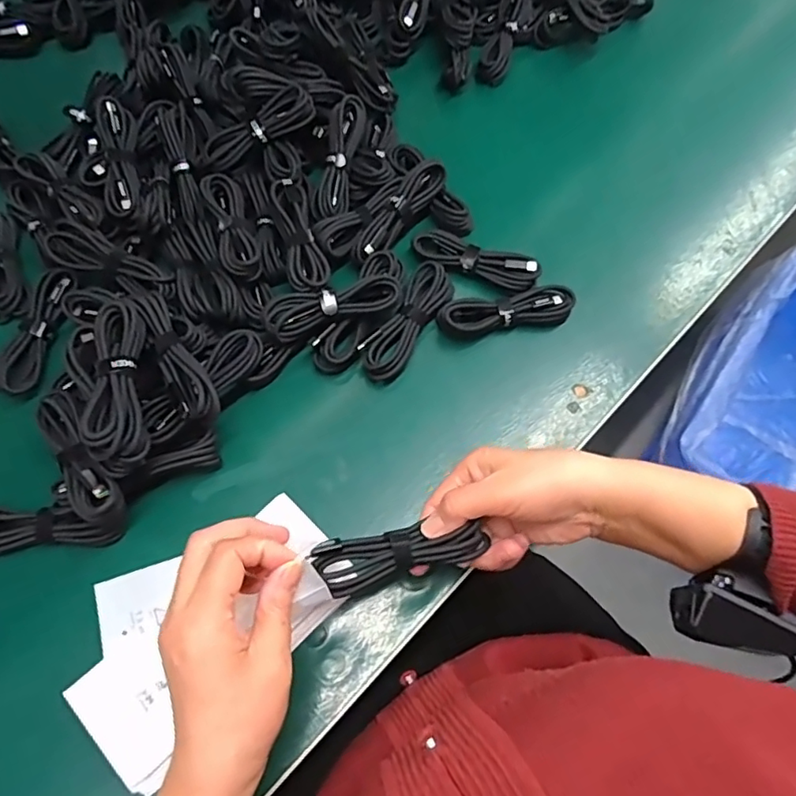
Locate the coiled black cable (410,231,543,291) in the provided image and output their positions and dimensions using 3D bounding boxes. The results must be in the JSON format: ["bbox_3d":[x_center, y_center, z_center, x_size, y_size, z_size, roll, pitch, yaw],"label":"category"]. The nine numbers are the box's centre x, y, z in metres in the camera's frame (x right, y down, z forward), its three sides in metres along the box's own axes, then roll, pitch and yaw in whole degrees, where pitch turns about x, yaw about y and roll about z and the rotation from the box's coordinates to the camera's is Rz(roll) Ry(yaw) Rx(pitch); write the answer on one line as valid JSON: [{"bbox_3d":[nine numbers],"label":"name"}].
[{"bbox_3d":[0.067,-0.119,0.475,0.107,0.012,0.027,19,67,7],"label":"coiled black cable"}]

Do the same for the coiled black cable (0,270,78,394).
[{"bbox_3d":[-0.285,-0.055,0.439,0.028,0.014,0.108,7,66,2],"label":"coiled black cable"}]

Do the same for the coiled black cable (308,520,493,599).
[{"bbox_3d":[0.002,0.096,0.339,0.105,0.020,0.032,-9,67,-2],"label":"coiled black cable"}]

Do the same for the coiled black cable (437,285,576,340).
[{"bbox_3d":[0.090,-0.071,0.463,0.110,0.028,0.032,-14,67,-7],"label":"coiled black cable"}]

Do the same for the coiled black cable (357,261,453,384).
[{"bbox_3d":[0.007,-0.063,0.453,0.035,0.018,0.111,28,68,11],"label":"coiled black cable"}]

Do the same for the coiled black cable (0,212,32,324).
[{"bbox_3d":[-0.334,-0.116,0.467,0.029,0.020,0.108,-20,68,-10],"label":"coiled black cable"}]

